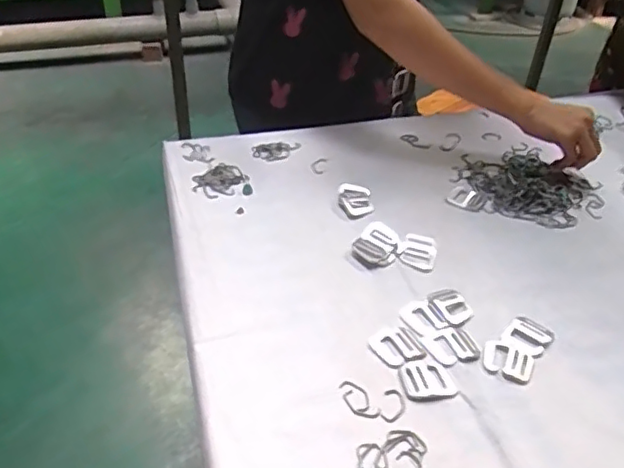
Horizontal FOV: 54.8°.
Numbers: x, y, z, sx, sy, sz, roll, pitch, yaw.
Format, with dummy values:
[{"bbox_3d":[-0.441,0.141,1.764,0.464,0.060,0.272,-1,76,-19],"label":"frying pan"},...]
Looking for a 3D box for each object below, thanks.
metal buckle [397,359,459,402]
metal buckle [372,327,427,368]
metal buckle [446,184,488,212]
[{"bbox_3d":[0.105,0.134,0.550,0.046,0.004,0.044,-7,39,-13],"label":"metal buckle"},{"bbox_3d":[0.082,0.108,0.576,0.045,0.004,0.044,-13,41,-20],"label":"metal buckle"},{"bbox_3d":[0.205,-0.047,0.791,0.047,0.004,0.056,25,43,26],"label":"metal buckle"}]

